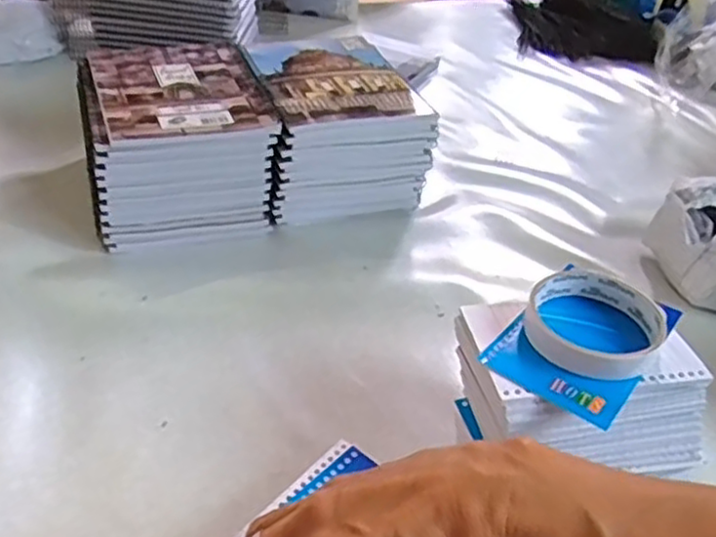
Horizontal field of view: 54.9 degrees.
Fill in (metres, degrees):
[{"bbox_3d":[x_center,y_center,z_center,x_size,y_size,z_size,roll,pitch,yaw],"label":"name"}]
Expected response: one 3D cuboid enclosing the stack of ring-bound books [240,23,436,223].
[{"bbox_3d":[-0.029,-0.151,0.740,0.160,0.116,0.201,-6,39,-17],"label":"stack of ring-bound books"}]

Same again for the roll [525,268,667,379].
[{"bbox_3d":[0.141,0.034,0.421,0.081,0.026,0.081,4,37,-3],"label":"roll"}]

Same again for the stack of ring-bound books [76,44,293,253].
[{"bbox_3d":[-0.181,-0.127,0.690,0.164,0.117,0.192,-8,40,-19],"label":"stack of ring-bound books"}]

